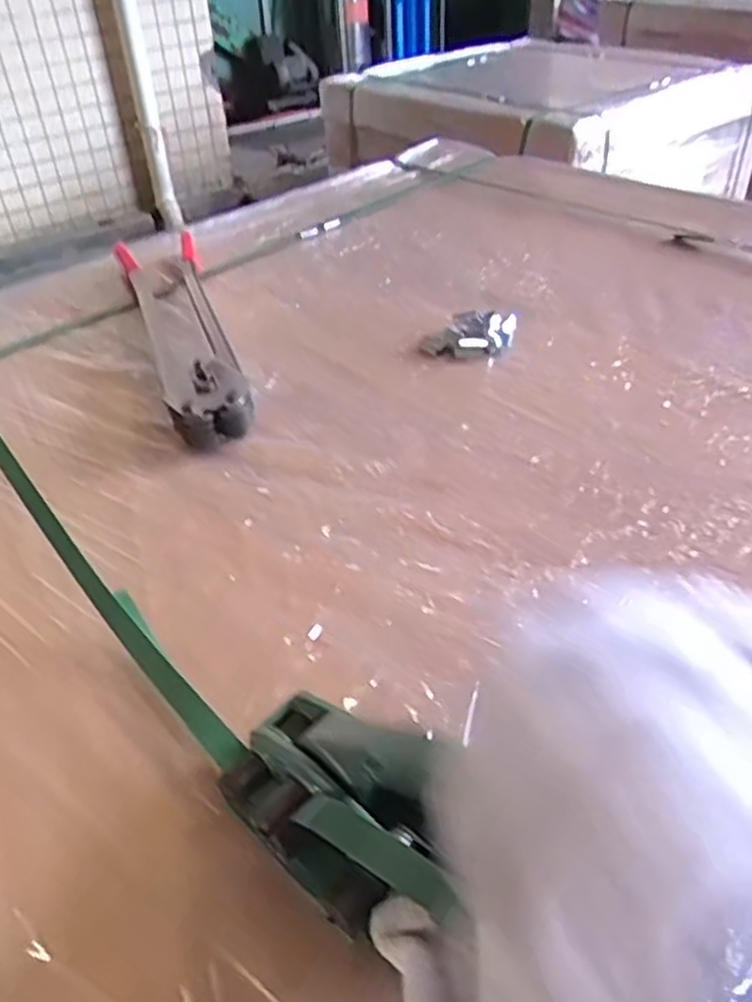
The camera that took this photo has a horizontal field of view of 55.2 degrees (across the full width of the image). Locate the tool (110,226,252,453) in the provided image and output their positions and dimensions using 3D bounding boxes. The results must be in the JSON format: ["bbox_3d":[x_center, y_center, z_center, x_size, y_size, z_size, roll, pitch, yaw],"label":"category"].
[{"bbox_3d":[-0.215,-0.197,0.819,0.099,0.042,0.456,-16,40,-15],"label":"tool"}]

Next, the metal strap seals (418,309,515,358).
[{"bbox_3d":[0.105,-0.187,0.799,0.093,0.020,0.085,8,40,14],"label":"metal strap seals"}]

